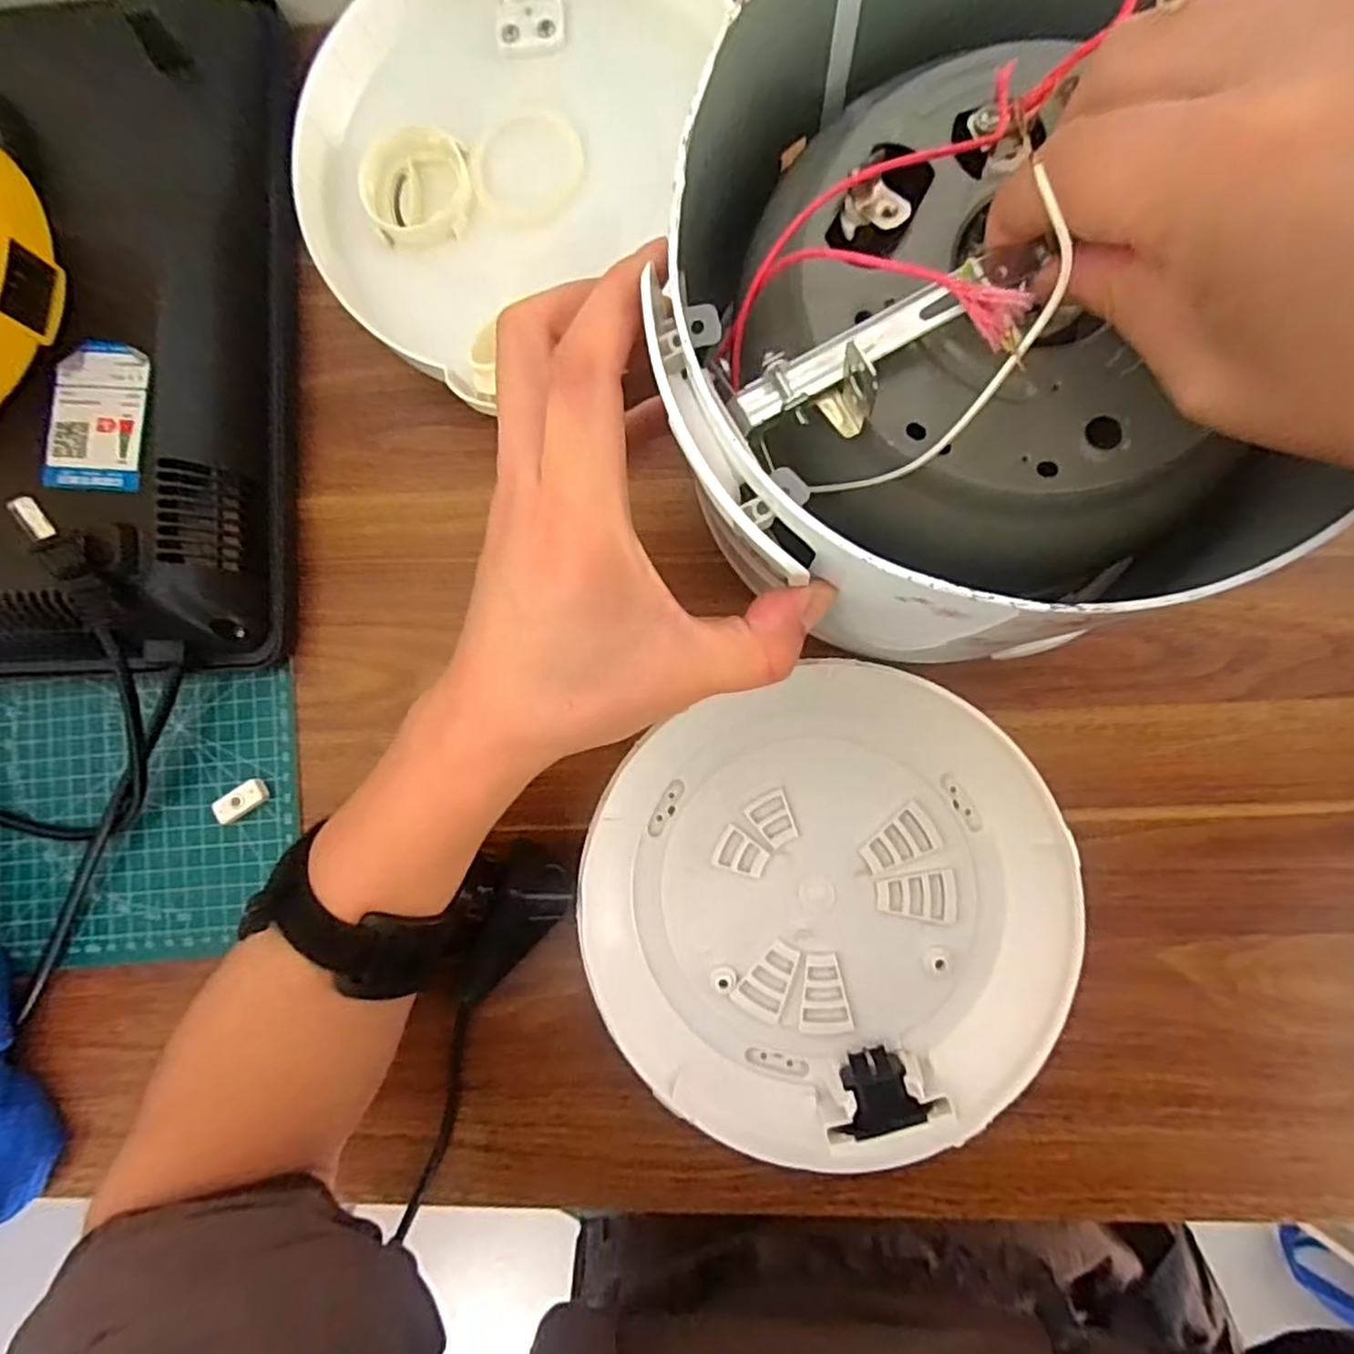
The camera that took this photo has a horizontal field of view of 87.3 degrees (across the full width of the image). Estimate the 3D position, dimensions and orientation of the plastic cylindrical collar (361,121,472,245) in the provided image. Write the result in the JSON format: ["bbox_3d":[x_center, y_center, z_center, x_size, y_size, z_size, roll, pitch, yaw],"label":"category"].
[{"bbox_3d":[-0.122,-0.231,0.334,0.050,0.011,0.055,0,86,4],"label":"plastic cylindrical collar"}]

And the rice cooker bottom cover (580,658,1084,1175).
[{"bbox_3d":[0.065,0.100,0.310,0.194,0.036,0.194,-22,84,3],"label":"rice cooker bottom cover"}]

